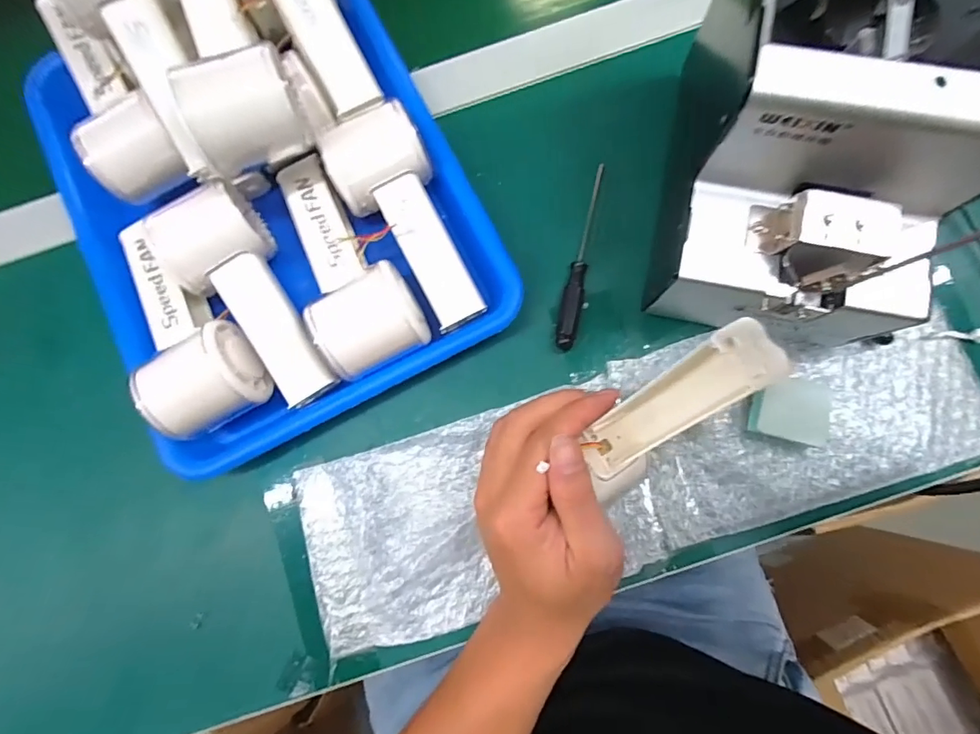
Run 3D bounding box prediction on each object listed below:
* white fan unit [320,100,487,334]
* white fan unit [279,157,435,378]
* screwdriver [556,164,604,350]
[{"bbox_3d":[-0.053,-0.094,0.316,0.058,0.046,0.147,-26,80,-1],"label":"white fan unit"},{"bbox_3d":[-0.098,-0.069,0.321,0.064,0.050,0.151,-28,80,-1],"label":"white fan unit"},{"bbox_3d":[0.062,-0.076,0.333,0.014,0.012,0.130,12,81,6],"label":"screwdriver"}]

